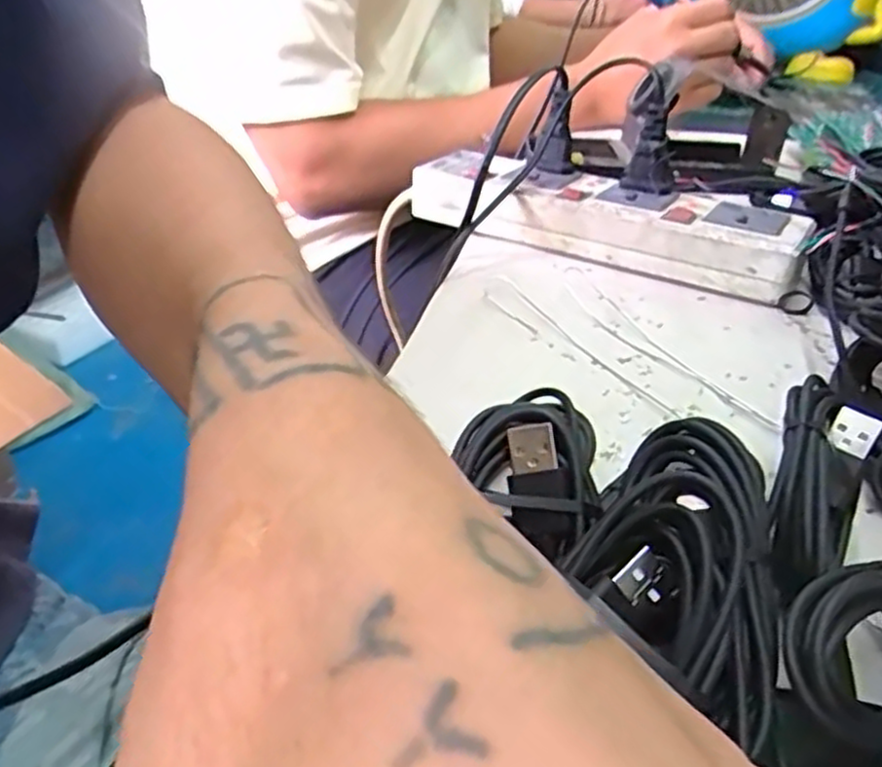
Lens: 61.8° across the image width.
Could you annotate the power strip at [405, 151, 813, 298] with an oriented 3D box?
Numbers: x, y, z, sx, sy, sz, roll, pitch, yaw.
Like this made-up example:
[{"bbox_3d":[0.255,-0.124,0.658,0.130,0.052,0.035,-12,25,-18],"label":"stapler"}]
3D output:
[{"bbox_3d":[0.082,-0.090,0.400,0.207,0.034,0.052,18,36,22],"label":"power strip"}]

